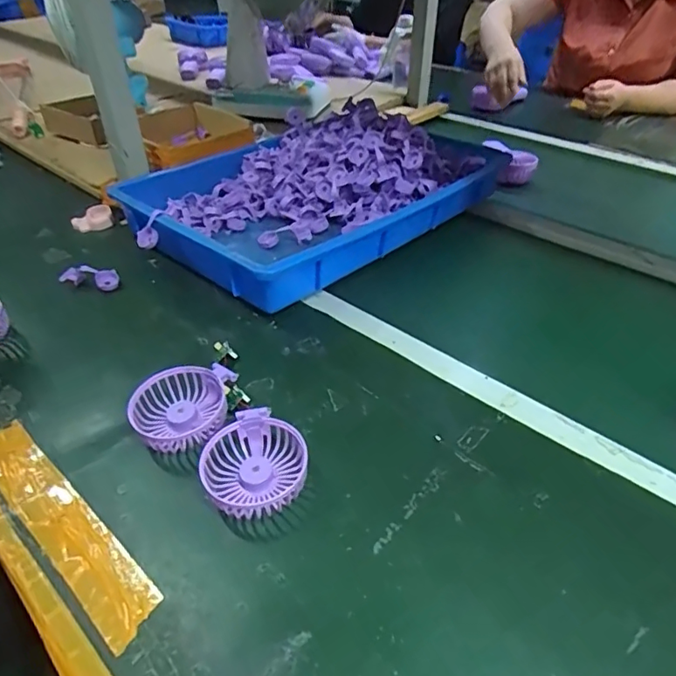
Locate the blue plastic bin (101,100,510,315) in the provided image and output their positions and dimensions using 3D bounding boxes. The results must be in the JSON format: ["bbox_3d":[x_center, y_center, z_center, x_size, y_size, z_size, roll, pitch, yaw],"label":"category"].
[{"bbox_3d":[-0.032,-0.253,0.834,0.531,0.087,0.368,-36,50,-29],"label":"blue plastic bin"}]

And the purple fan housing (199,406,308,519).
[{"bbox_3d":[-0.074,0.112,0.467,0.089,0.034,0.088,0,39,0],"label":"purple fan housing"}]

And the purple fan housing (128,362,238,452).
[{"bbox_3d":[-0.154,0.069,0.522,0.089,0.037,0.088,-4,41,-1],"label":"purple fan housing"}]

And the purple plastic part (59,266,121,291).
[{"bbox_3d":[-0.335,-0.082,0.713,0.072,0.027,0.016,6,42,-8],"label":"purple plastic part"}]

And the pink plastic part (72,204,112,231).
[{"bbox_3d":[-0.391,-0.188,0.845,0.061,0.032,0.026,-24,45,-26],"label":"pink plastic part"}]

